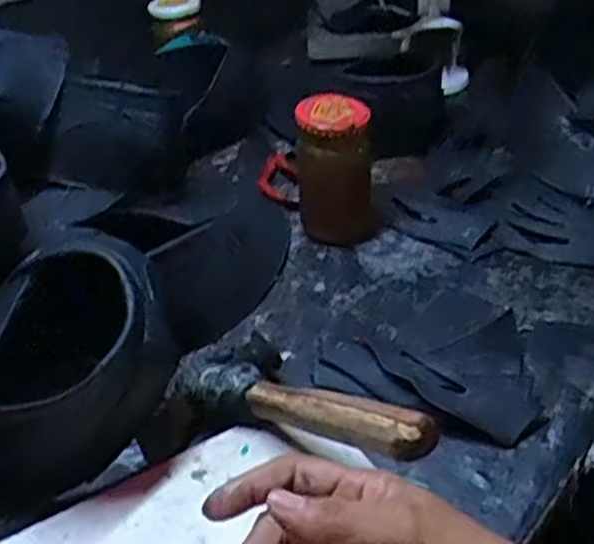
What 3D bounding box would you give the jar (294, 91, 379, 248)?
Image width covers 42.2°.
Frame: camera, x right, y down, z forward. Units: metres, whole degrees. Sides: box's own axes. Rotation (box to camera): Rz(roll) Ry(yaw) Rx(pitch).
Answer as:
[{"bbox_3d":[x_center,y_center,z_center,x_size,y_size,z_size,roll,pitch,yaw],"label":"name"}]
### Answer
[{"bbox_3d":[0.032,-0.083,0.629,0.061,0.109,0.049,-5,35,-2],"label":"jar"}]

